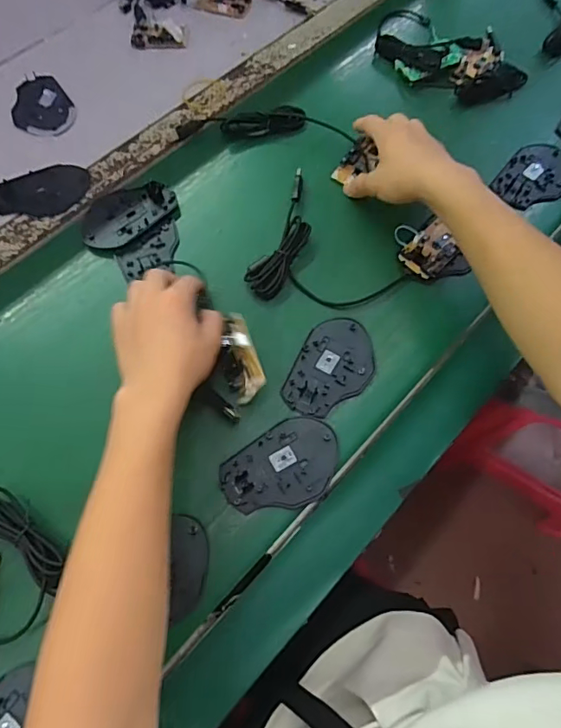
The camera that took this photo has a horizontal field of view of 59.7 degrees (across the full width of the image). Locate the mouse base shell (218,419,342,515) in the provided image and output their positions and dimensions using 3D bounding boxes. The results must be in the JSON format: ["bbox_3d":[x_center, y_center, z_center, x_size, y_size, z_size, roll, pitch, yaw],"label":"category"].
[{"bbox_3d":[0.003,0.093,0.434,0.106,0.004,0.072,-32,69,-14],"label":"mouse base shell"}]

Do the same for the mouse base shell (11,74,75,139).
[{"bbox_3d":[-0.306,-0.331,0.626,0.072,0.005,0.106,-18,67,-8],"label":"mouse base shell"}]

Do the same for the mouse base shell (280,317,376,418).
[{"bbox_3d":[0.051,0.003,0.474,0.071,0.004,0.108,24,68,10],"label":"mouse base shell"}]

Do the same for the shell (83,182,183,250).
[{"bbox_3d":[-0.171,-0.170,0.545,0.107,0.015,0.075,-35,70,-15],"label":"shell"}]

